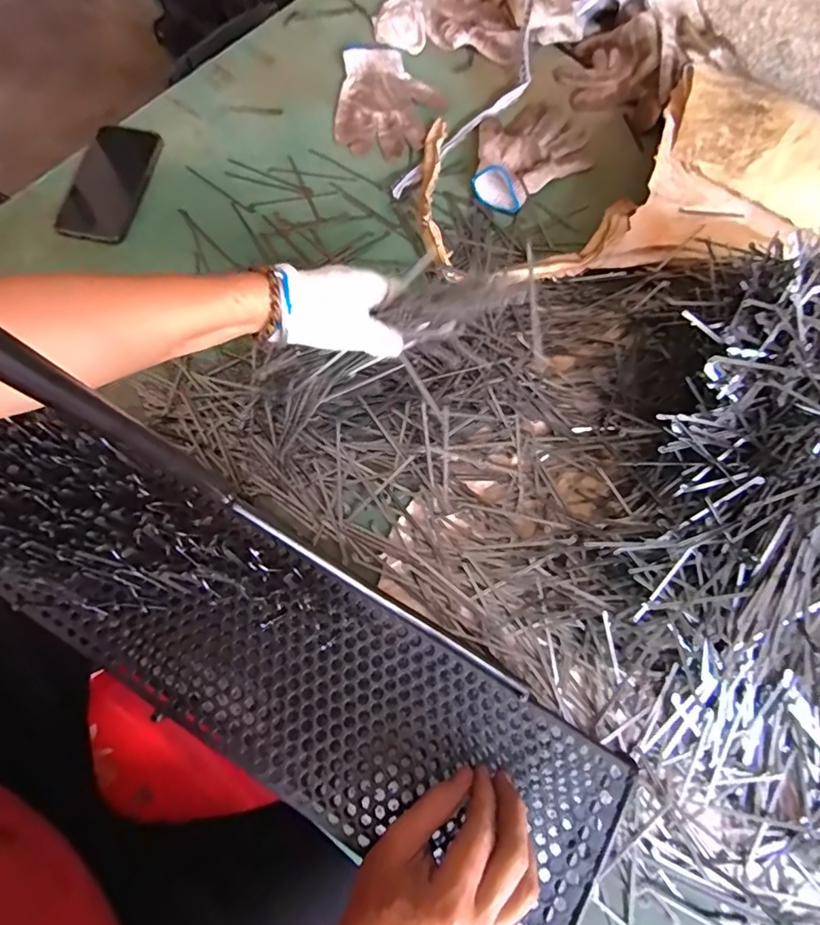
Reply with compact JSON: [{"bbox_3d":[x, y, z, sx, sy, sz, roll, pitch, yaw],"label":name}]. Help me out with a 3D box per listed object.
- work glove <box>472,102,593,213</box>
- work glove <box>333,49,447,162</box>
[{"bbox_3d":[0.145,-0.395,0.616,0.176,0.027,0.121,-38,77,-12],"label":"work glove"},{"bbox_3d":[-0.027,-0.474,0.644,0.133,0.015,0.172,8,72,1],"label":"work glove"}]

